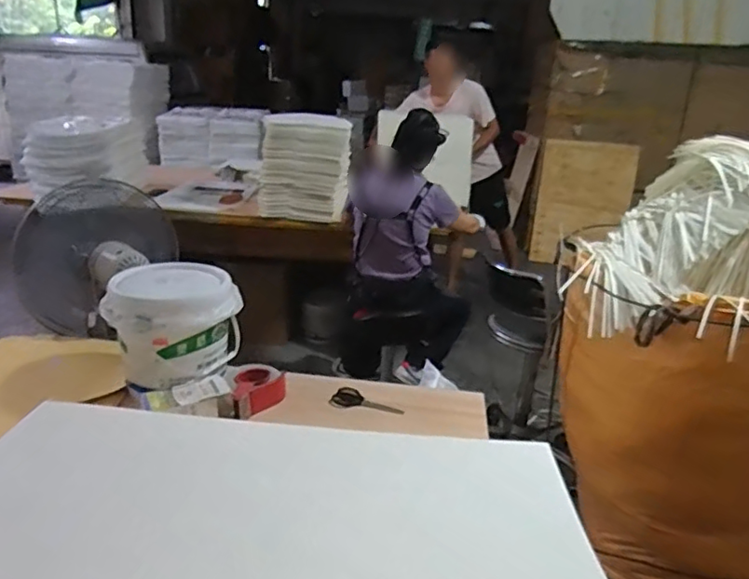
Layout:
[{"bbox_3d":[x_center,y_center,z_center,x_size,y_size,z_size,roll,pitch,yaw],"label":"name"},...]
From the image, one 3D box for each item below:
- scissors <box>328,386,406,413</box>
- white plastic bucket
[{"bbox_3d":[-0.014,0.258,1.325,0.160,0.019,0.078,9,21,15],"label":"scissors"},{"bbox_3d":[-0.451,0.078,1.314,0.264,0.229,0.263,3,20,-1],"label":"white plastic bucket"}]

